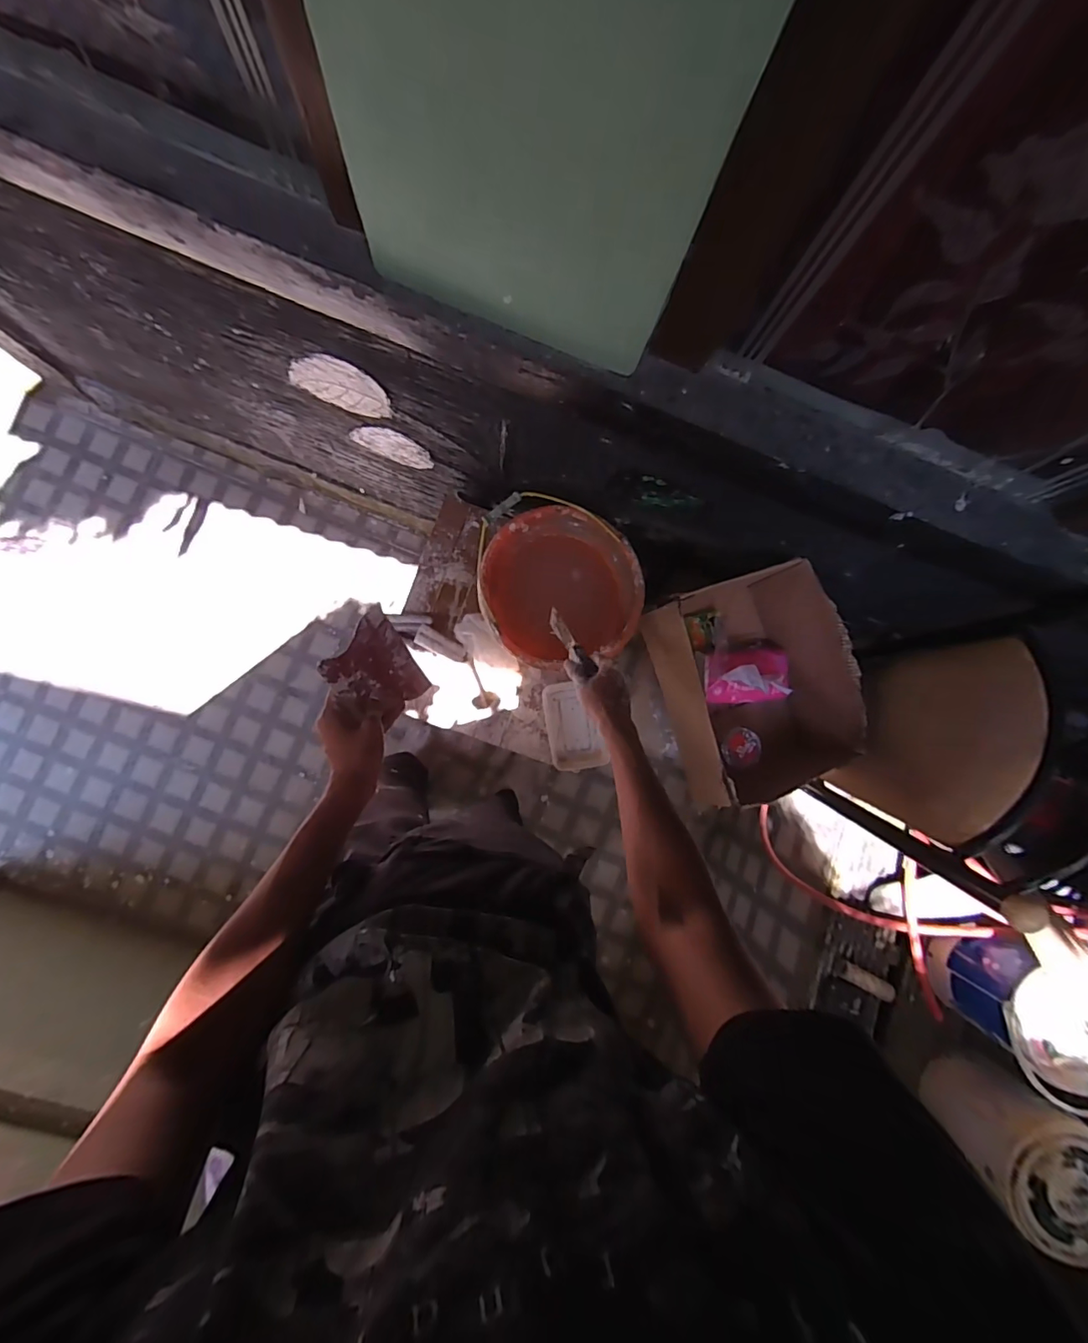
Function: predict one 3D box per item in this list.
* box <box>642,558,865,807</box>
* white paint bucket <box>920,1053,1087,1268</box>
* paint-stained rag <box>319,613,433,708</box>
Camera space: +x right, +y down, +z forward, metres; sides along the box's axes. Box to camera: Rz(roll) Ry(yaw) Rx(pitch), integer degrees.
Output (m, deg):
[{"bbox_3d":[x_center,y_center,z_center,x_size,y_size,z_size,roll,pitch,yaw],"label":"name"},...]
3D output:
[{"bbox_3d":[0.357,0.026,0.897,0.278,0.192,0.367,-16,88,-5],"label":"box"},{"bbox_3d":[0.759,0.768,0.821,0.165,0.227,0.165,0,87,-5],"label":"white paint bucket"},{"bbox_3d":[-0.195,0.001,0.604,0.116,0.008,0.098,55,52,-33],"label":"paint-stained rag"}]

